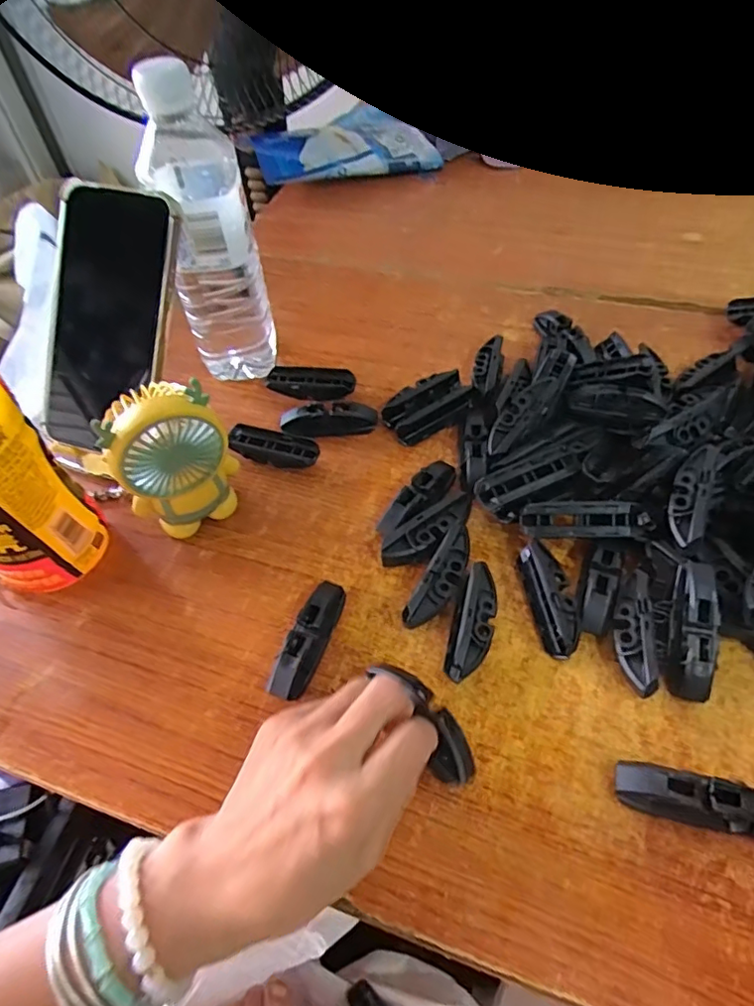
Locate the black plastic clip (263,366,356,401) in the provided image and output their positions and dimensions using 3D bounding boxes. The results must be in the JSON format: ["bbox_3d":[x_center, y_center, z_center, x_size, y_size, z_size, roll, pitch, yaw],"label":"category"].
[{"bbox_3d":[-0.054,-0.097,0.460,0.072,0.023,0.017,6,54,9],"label":"black plastic clip"}]

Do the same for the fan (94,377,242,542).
[{"bbox_3d":[-0.126,-0.024,0.356,0.065,0.110,0.034,-32,57,-19],"label":"fan"}]

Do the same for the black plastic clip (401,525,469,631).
[{"bbox_3d":[0.041,0.047,0.346,0.019,0.023,0.072,22,58,20],"label":"black plastic clip"}]

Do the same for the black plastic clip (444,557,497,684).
[{"bbox_3d":[0.057,0.068,0.328,0.021,0.025,0.068,13,55,14],"label":"black plastic clip"}]

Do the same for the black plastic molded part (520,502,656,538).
[{"bbox_3d":[0.129,0.010,0.350,0.076,0.013,0.018,1,53,6],"label":"black plastic molded part"}]

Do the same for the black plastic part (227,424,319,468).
[{"bbox_3d":[-0.075,-0.040,0.418,0.066,0.017,0.023,13,55,14],"label":"black plastic part"}]

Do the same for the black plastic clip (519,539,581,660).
[{"bbox_3d":[0.104,0.055,0.337,0.023,0.020,0.070,-6,52,0],"label":"black plastic clip"}]

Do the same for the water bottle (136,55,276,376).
[{"bbox_3d":[-0.119,-0.180,0.409,0.064,0.213,0.061,-15,53,-7],"label":"water bottle"}]

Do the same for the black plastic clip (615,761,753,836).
[{"bbox_3d":[0.150,0.141,0.269,0.069,0.020,0.021,10,54,12],"label":"black plastic clip"}]

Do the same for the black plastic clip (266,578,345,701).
[{"bbox_3d":[-0.038,0.078,0.329,0.018,0.021,0.072,17,56,17],"label":"black plastic clip"}]

